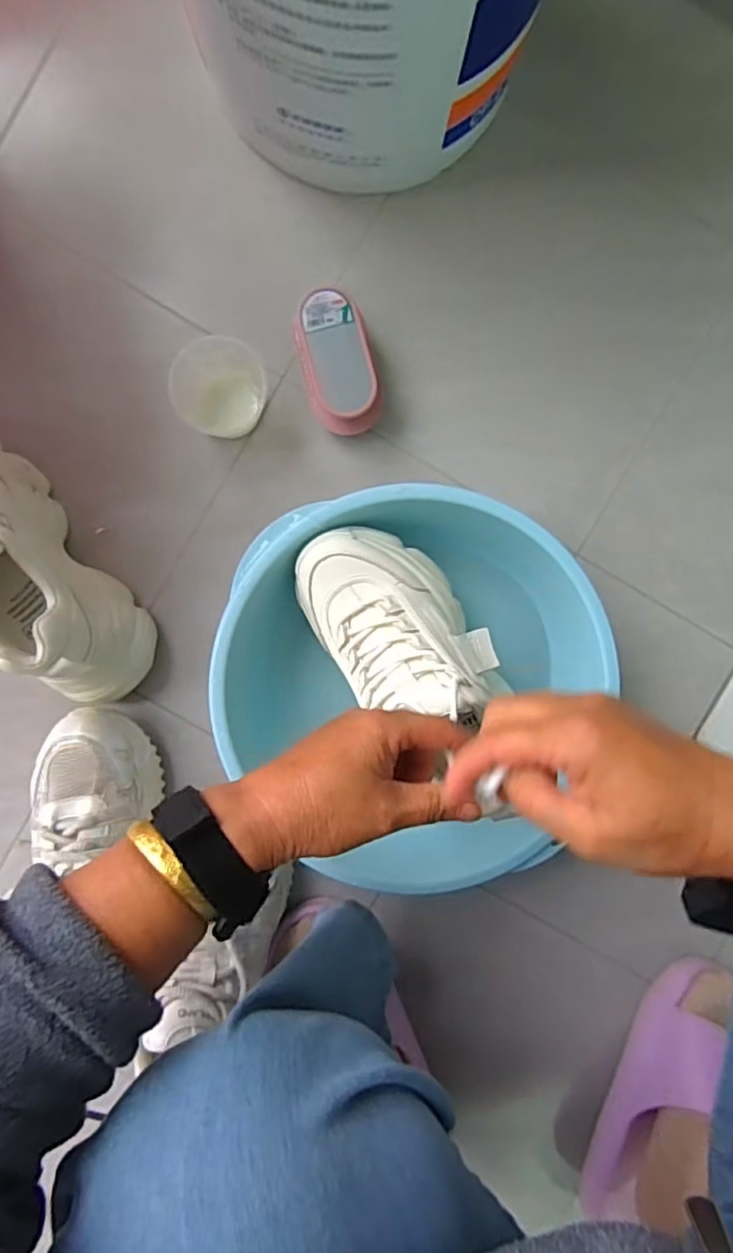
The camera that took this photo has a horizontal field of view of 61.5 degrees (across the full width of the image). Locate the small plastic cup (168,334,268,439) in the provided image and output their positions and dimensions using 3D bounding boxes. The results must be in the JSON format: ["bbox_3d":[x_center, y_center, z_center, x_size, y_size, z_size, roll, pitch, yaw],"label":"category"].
[{"bbox_3d":[-0.117,-0.191,0.503,0.067,0.053,0.072,0,93,-2],"label":"small plastic cup"}]

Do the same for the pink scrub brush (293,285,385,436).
[{"bbox_3d":[-0.022,-0.212,0.504,0.060,0.051,0.111,-15,93,-1],"label":"pink scrub brush"}]

